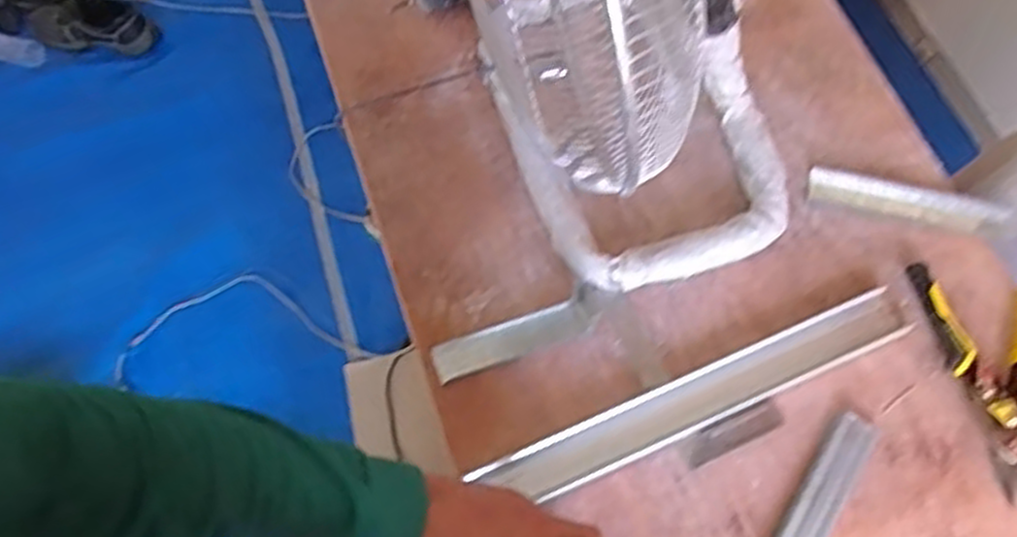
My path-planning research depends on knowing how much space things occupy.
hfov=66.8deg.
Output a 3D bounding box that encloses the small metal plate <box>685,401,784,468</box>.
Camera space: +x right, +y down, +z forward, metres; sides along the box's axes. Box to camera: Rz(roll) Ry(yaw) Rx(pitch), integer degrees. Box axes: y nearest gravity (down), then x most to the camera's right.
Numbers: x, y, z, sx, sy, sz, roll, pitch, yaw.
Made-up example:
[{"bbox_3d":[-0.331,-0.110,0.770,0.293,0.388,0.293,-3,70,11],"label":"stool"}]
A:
[{"bbox_3d":[0.220,0.161,0.753,0.101,0.007,0.028,-24,70,-7],"label":"small metal plate"}]

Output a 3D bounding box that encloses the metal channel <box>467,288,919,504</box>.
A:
[{"bbox_3d":[0.186,0.126,0.747,0.430,0.019,0.052,-23,70,-7],"label":"metal channel"}]

